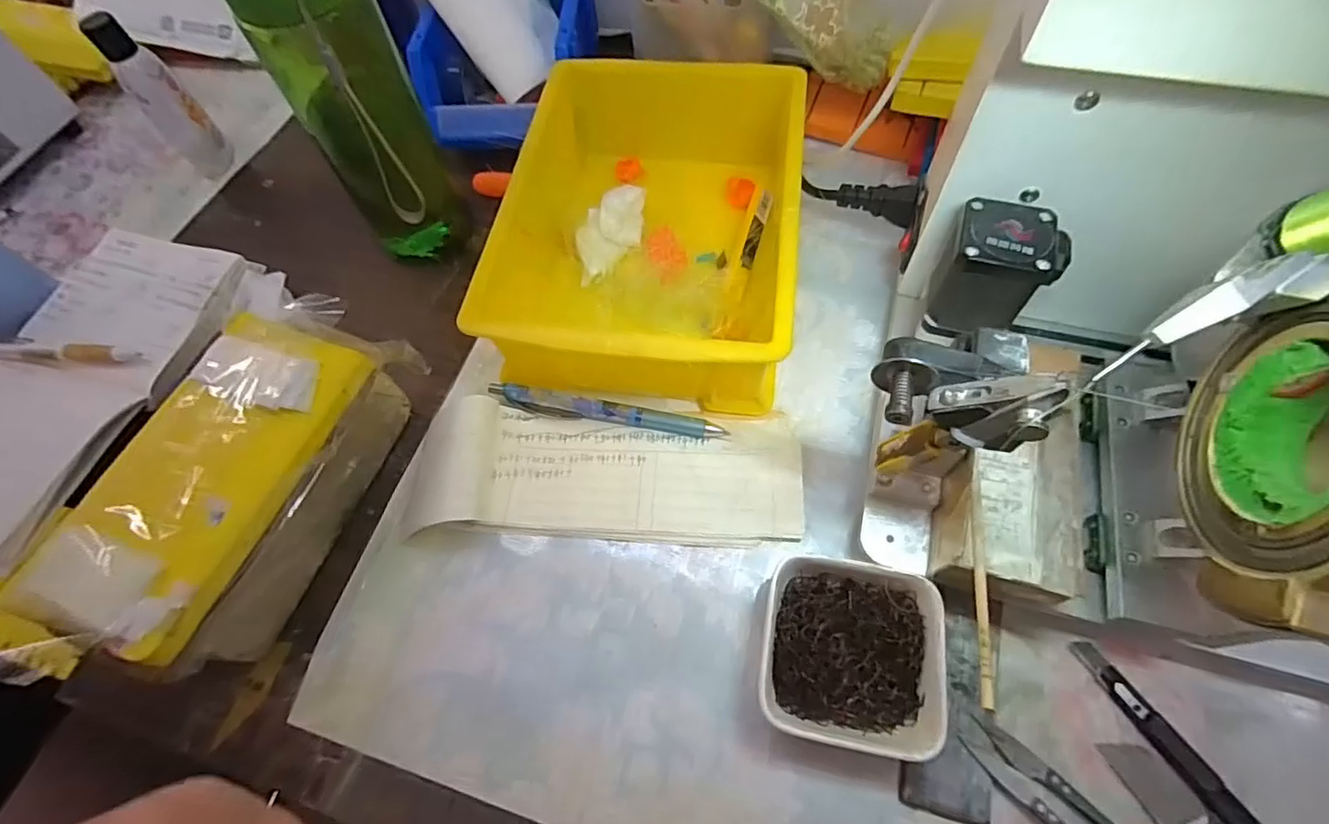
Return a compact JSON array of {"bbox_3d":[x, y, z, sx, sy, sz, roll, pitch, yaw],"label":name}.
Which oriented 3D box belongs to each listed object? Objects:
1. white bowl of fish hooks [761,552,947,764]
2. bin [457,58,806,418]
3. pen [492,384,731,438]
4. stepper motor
[{"bbox_3d":[0.087,0.114,0.282,0.079,0.028,0.079,7,63,7],"label":"white bowl of fish hooks"},{"bbox_3d":[-0.006,-0.121,0.387,0.172,0.071,0.232,5,63,7],"label":"bin"},{"bbox_3d":[-0.037,-0.001,0.357,0.143,0.011,0.012,9,63,9],"label":"pen"},{"bbox_3d":[0.165,-0.070,0.301,0.048,0.054,0.043,20,64,13],"label":"stepper motor"}]

